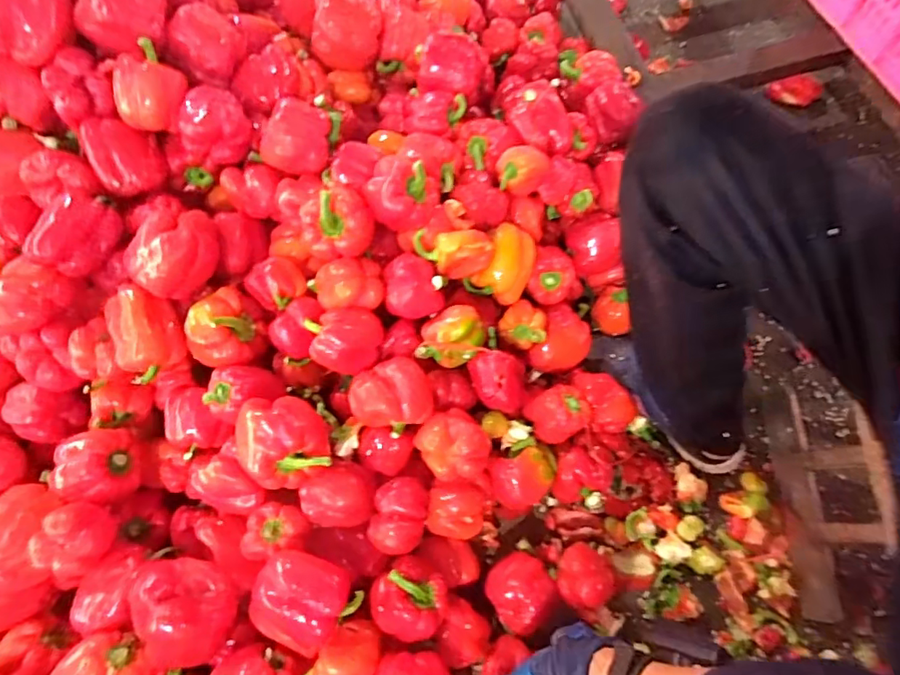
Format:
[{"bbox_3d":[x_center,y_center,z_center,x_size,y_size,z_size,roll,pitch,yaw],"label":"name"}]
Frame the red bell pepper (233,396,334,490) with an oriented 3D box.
[{"bbox_3d":[-0.171,0.102,0.540,0.080,0.063,0.087,-1,66,2],"label":"red bell pepper"}]

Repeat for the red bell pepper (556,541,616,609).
[{"bbox_3d":[0.155,0.271,0.599,0.061,0.059,0.065,-1,66,2],"label":"red bell pepper"}]

